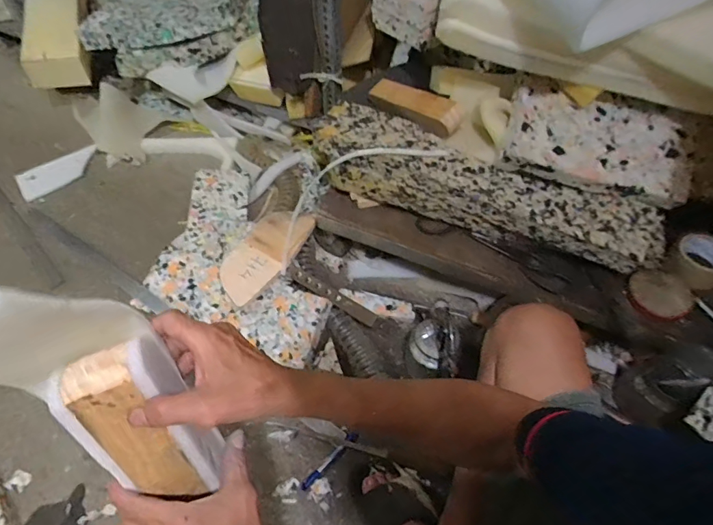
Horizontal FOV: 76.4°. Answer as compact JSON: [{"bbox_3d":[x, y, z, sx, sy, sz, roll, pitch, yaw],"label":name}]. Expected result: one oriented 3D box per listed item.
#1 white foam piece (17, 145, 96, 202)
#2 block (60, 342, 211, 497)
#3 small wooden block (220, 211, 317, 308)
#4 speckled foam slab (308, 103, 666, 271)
[{"bbox_3d":[-0.846,-0.262,1.295,0.218,0.013,0.123,-32,59,-21],"label":"white foam piece"},{"bbox_3d":[-0.180,0.147,0.377,0.048,0.169,0.028,-25,33,-17],"label":"block"},{"bbox_3d":[-0.204,-0.023,1.005,0.119,0.026,0.247,25,68,12],"label":"small wooden block"},{"bbox_3d":[0.243,-0.153,0.881,0.679,0.101,0.151,19,55,14],"label":"speckled foam slab"}]

